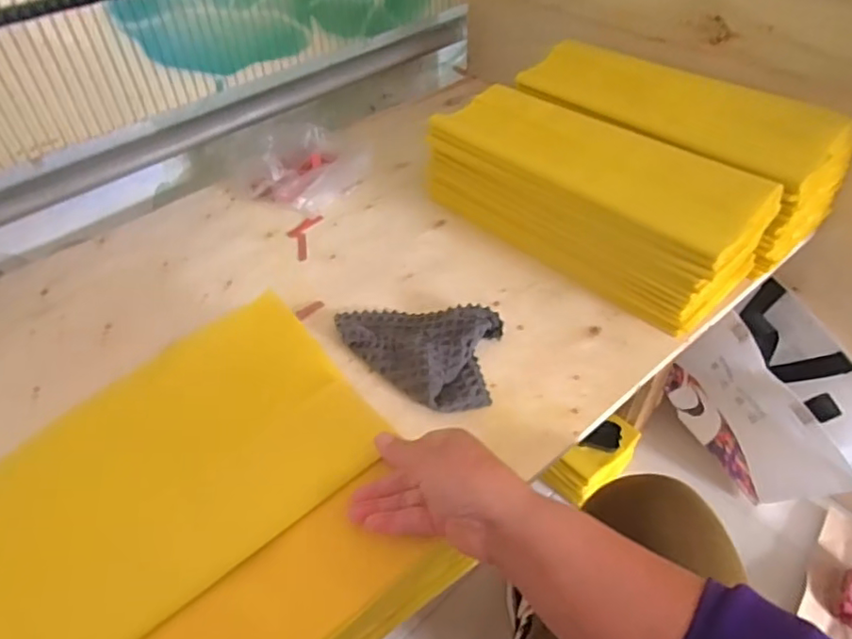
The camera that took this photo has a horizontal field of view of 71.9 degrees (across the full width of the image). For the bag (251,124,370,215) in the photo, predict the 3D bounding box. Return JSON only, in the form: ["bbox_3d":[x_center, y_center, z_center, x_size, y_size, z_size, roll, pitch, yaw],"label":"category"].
[{"bbox_3d":[-0.144,-0.198,0.788,0.123,0.070,0.148,34,56,30],"label":"bag"}]

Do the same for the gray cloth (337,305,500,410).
[{"bbox_3d":[-0.014,0.032,0.589,0.164,0.034,0.126,7,47,10],"label":"gray cloth"}]

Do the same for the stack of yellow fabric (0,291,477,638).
[{"bbox_3d":[-0.188,0.160,0.431,0.356,0.063,0.288,-32,53,-25],"label":"stack of yellow fabric"}]

